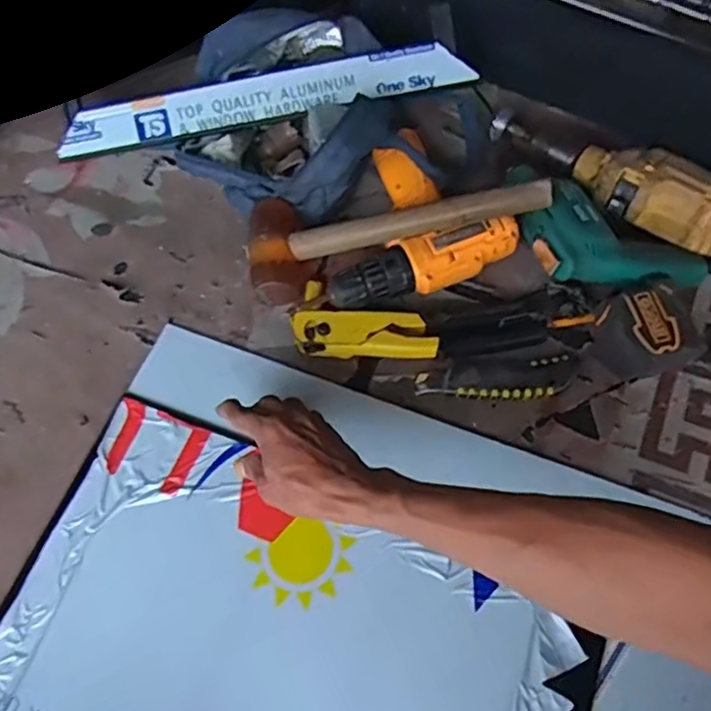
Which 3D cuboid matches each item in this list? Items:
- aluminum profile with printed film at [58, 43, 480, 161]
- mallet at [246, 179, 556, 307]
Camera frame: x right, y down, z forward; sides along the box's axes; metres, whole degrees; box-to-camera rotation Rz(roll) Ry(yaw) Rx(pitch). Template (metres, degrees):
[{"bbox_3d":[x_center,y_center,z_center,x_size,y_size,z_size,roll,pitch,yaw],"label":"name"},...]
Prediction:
[{"bbox_3d":[-0.098,-0.257,0.658,0.410,0.012,0.054,-6,95,6],"label":"aluminum profile with printed film"},{"bbox_3d":[0.036,-0.125,0.617,0.280,0.050,0.098,-12,65,8],"label":"mallet"}]

